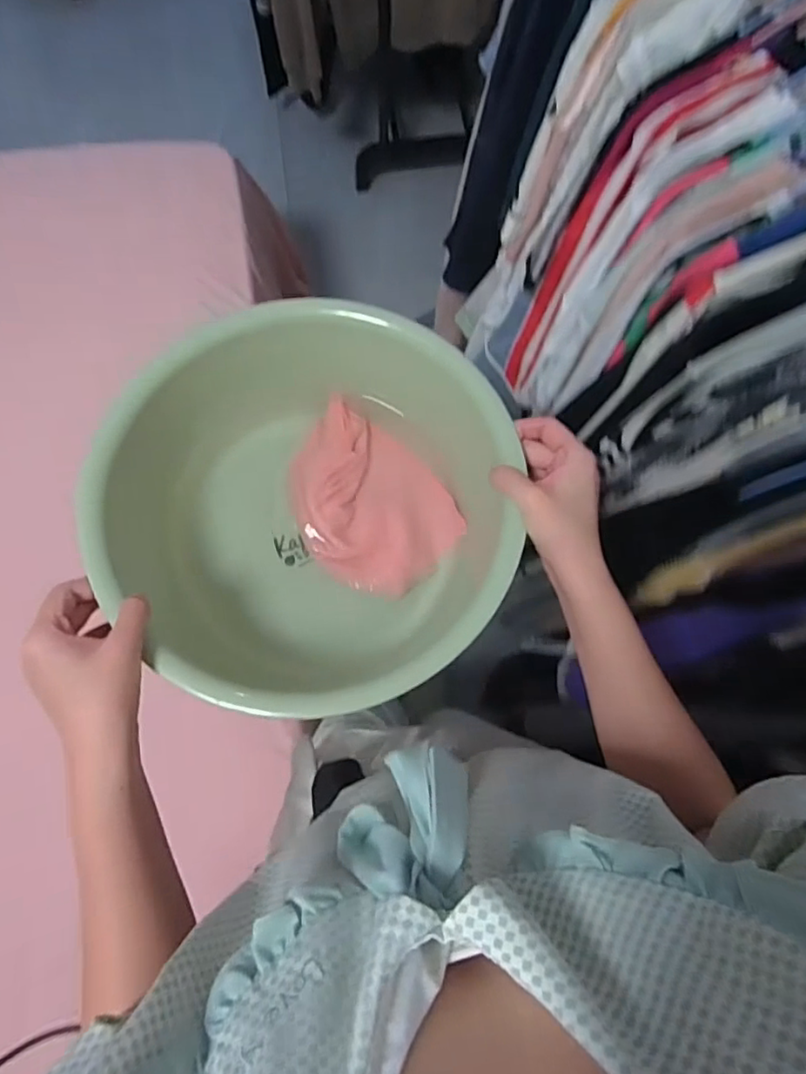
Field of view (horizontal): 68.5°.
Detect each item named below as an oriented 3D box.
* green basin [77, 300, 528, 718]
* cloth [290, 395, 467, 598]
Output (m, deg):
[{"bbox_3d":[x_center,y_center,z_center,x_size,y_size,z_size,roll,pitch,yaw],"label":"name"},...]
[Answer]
[{"bbox_3d":[-0.067,-0.009,0.467,0.296,0.118,0.271,0,76,-2],"label":"green basin"},{"bbox_3d":[-0.033,-0.031,0.519,0.159,0.025,0.126,42,79,8],"label":"cloth"}]

